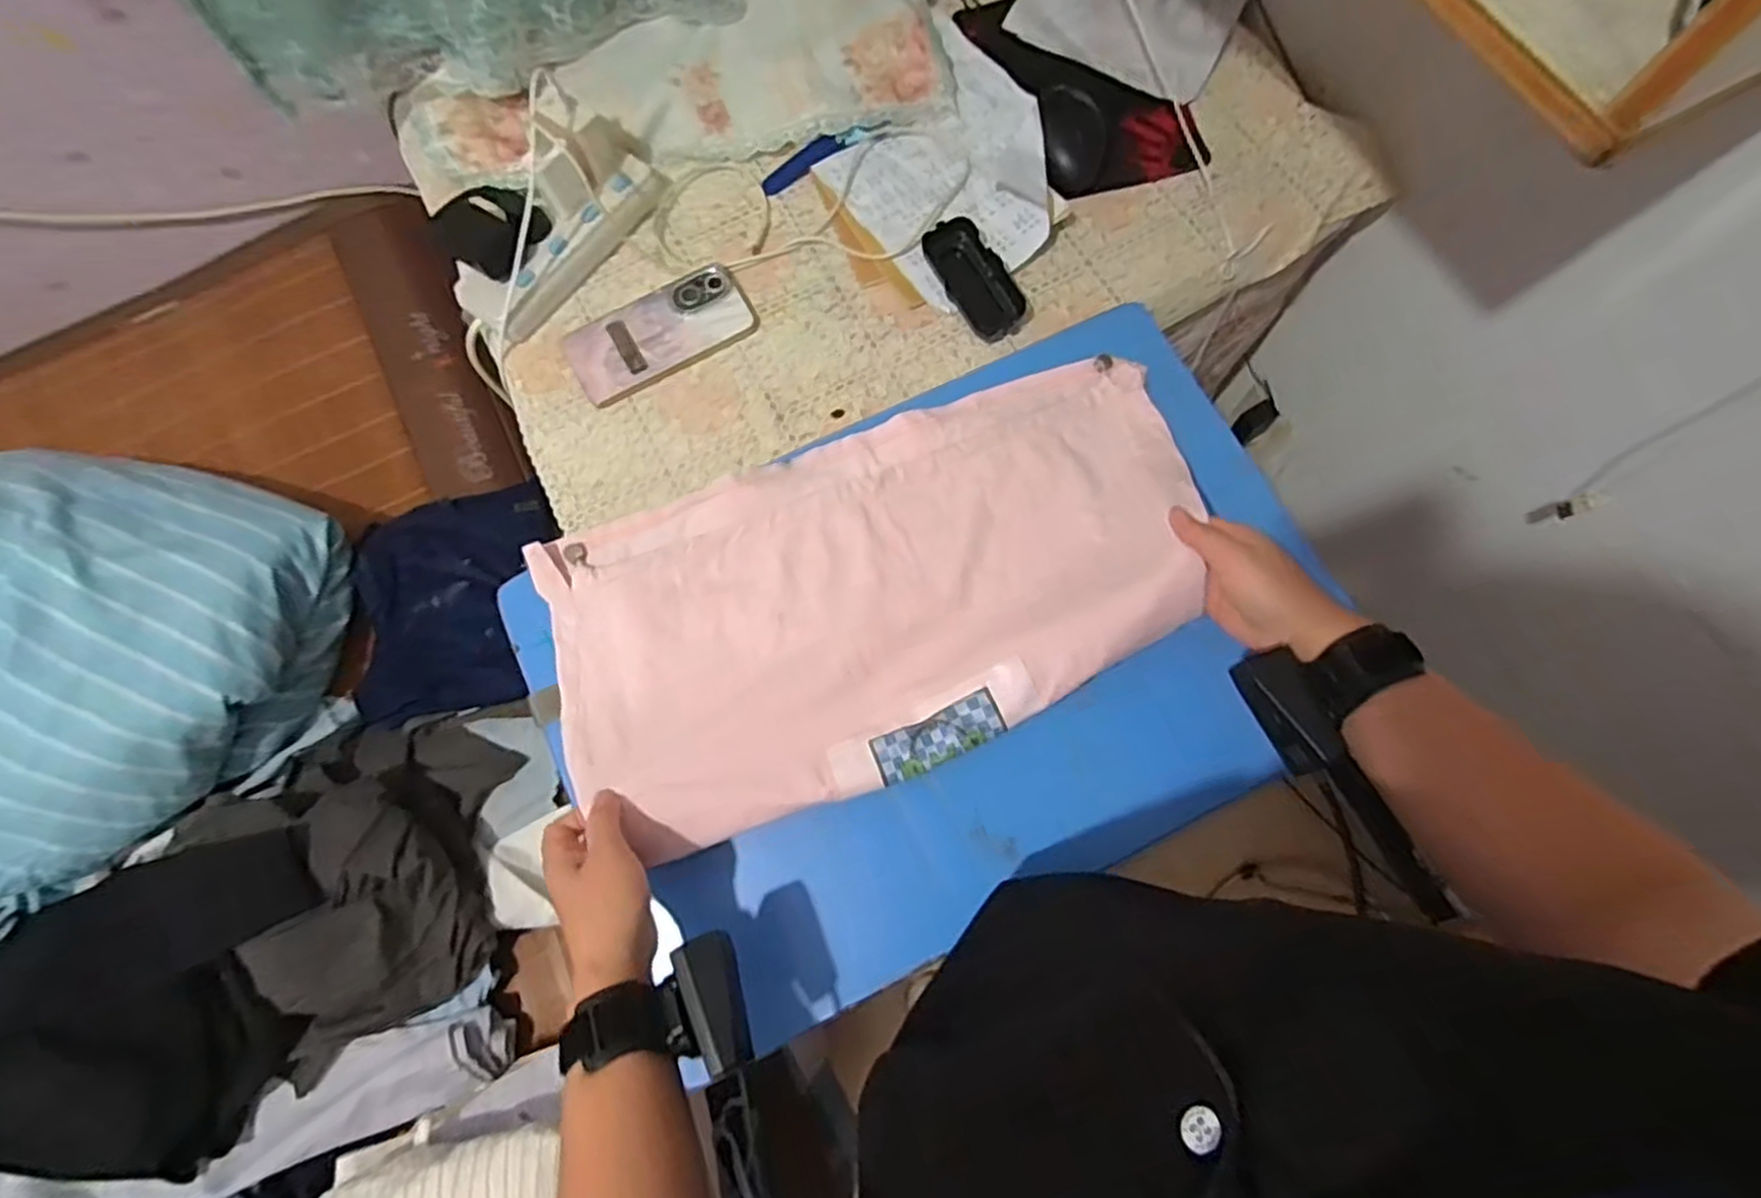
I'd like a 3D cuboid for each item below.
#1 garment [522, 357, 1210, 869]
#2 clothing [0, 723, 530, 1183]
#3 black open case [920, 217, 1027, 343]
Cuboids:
[{"bbox_3d":[0.005,-0.019,0.557,0.509,0.075,0.279,-22,75,-6],"label":"garment"},{"bbox_3d":[-0.646,0.358,0.765,0.516,0.159,0.299,-35,77,-9],"label":"clothing"},{"bbox_3d":[0.087,-0.287,0.667,0.053,0.020,0.112,-35,92,-9],"label":"black open case"}]

